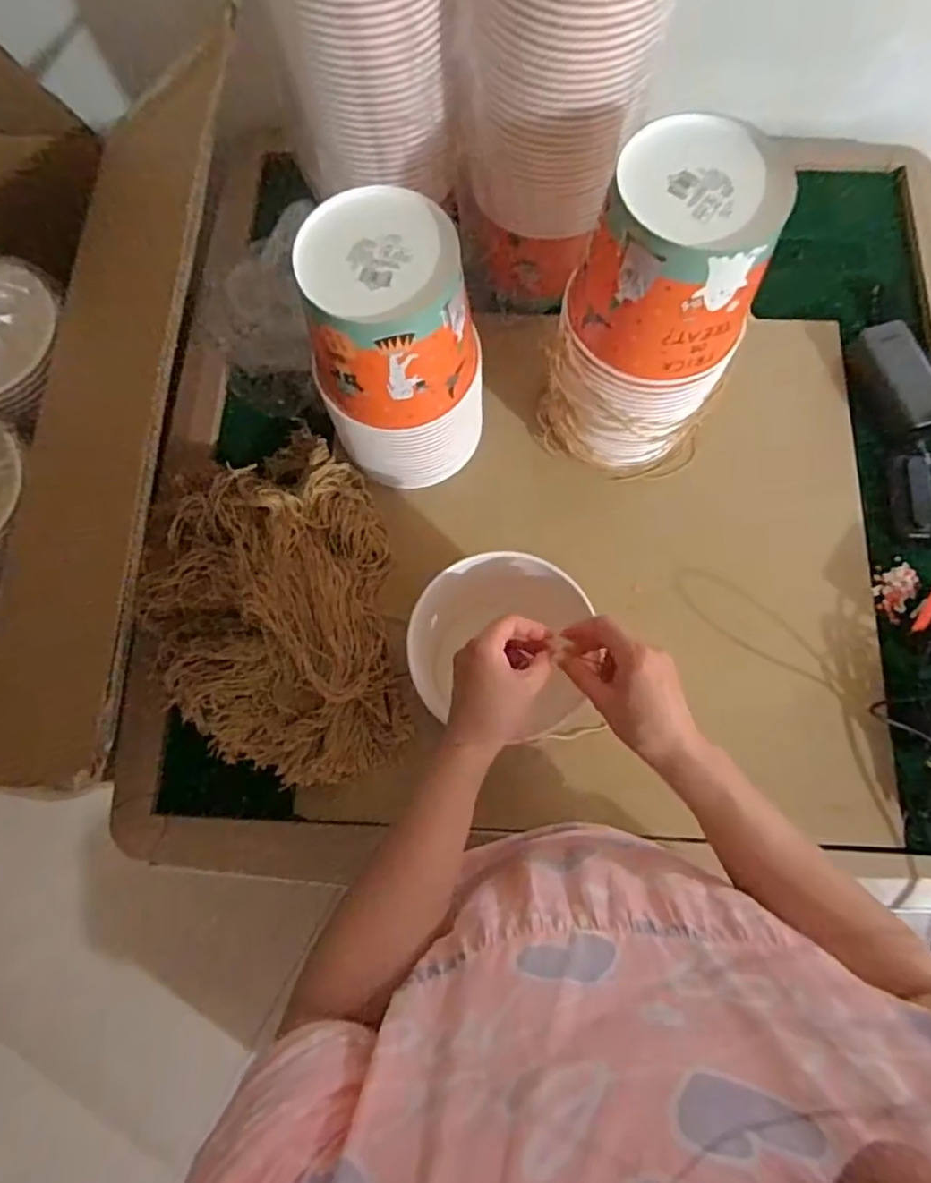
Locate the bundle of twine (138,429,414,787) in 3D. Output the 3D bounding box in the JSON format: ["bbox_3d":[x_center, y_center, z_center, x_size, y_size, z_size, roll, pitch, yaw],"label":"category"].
[{"bbox_3d":[-0.197,0.014,0.653,0.243,0.059,0.351,-8,74,-2],"label":"bundle of twine"}]

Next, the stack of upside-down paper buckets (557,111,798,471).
[{"bbox_3d":[0.177,-0.245,0.610,0.154,0.289,0.148,26,76,8],"label":"stack of upside-down paper buckets"}]

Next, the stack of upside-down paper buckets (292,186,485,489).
[{"bbox_3d":[-0.061,-0.217,0.615,0.154,0.247,0.139,-13,74,-3],"label":"stack of upside-down paper buckets"}]

